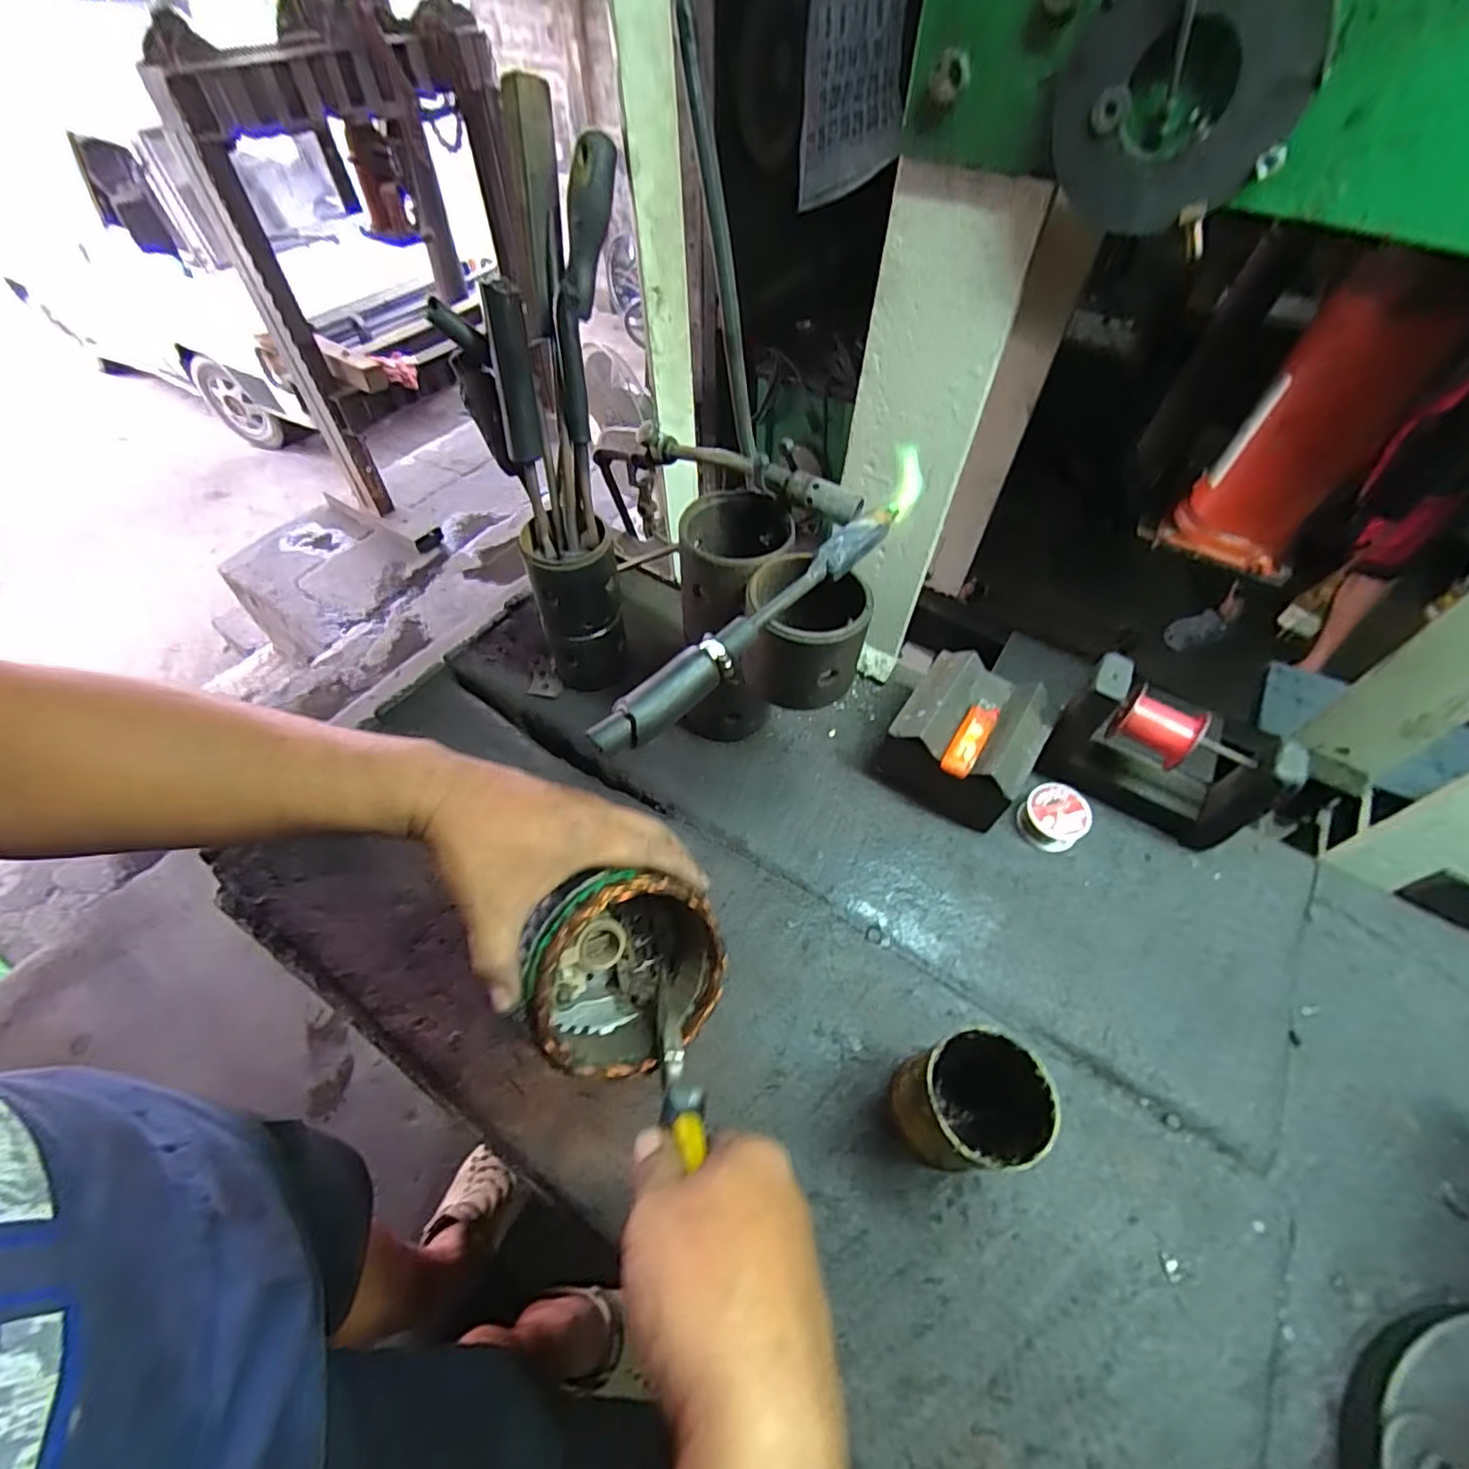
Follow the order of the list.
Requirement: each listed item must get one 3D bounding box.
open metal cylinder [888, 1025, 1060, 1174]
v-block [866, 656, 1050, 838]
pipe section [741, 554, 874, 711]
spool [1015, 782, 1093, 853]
[{"bbox_3d":[0.153,0.243,0.415,0.087,0.116,0.075,-9,55,-8],"label":"open metal cylinder"},{"bbox_3d":[0.213,0.009,0.591,0.124,0.098,0.127,34,60,21],"label":"v-block"},{"bbox_3d":[0.050,-0.075,0.466,0.087,0.084,0.088,-2,55,-3],"label":"pipe section"},{"bbox_3d":[0.295,0.076,0.580,0.055,0.033,0.053,1,54,-1],"label":"spool"}]

